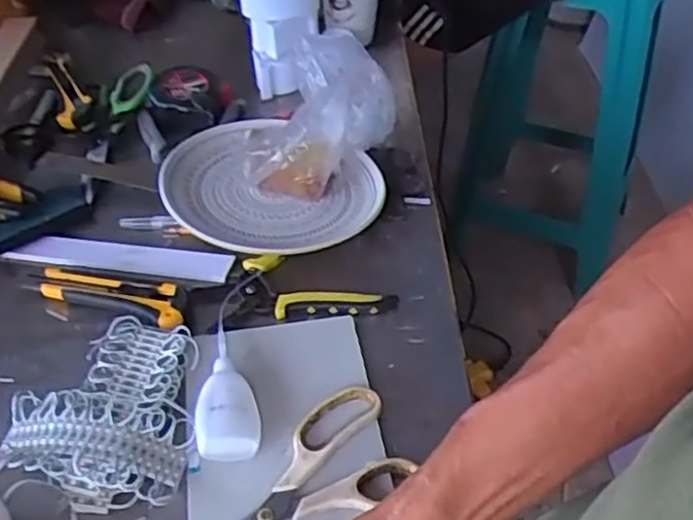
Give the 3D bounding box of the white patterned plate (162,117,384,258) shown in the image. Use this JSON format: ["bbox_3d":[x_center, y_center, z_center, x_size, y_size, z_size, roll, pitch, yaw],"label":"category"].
[{"bbox_3d":[-0.077,-0.066,0.707,0.198,0.041,0.182,-1,44,1],"label":"white patterned plate"}]

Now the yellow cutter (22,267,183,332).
[{"bbox_3d":[-0.200,0.028,0.629,0.146,0.019,0.045,15,46,16],"label":"yellow cutter"}]

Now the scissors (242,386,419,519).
[{"bbox_3d":[-0.042,0.150,0.501,0.171,0.012,0.086,-21,47,-20],"label":"scissors"}]

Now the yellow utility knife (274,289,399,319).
[{"bbox_3d":[-0.009,0.036,0.622,0.102,0.009,0.024,0,44,1],"label":"yellow utility knife"}]

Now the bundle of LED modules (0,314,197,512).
[{"bbox_3d":[-0.173,0.101,0.538,0.129,0.031,0.152,3,44,4],"label":"bundle of LED modules"}]

